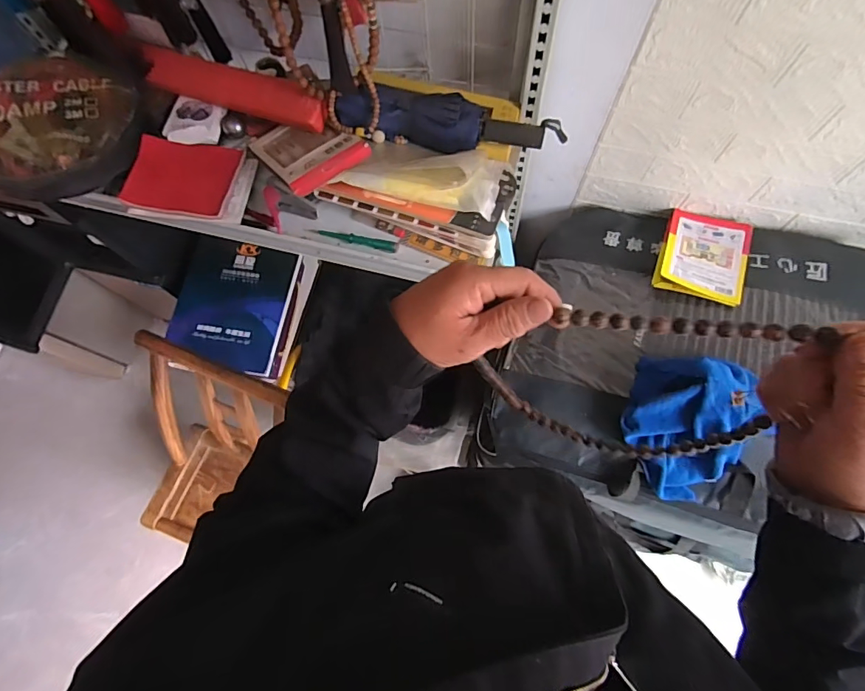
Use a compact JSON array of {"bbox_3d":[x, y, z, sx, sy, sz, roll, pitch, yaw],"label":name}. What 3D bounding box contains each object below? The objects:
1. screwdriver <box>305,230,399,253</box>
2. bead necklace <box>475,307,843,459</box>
[{"bbox_3d":[-0.121,-0.163,0.705,0.138,0.018,0.015,10,73,6],"label":"screwdriver"},{"bbox_3d":[0.155,0.040,0.383,0.227,0.214,0.068,10,73,6],"label":"bead necklace"}]

